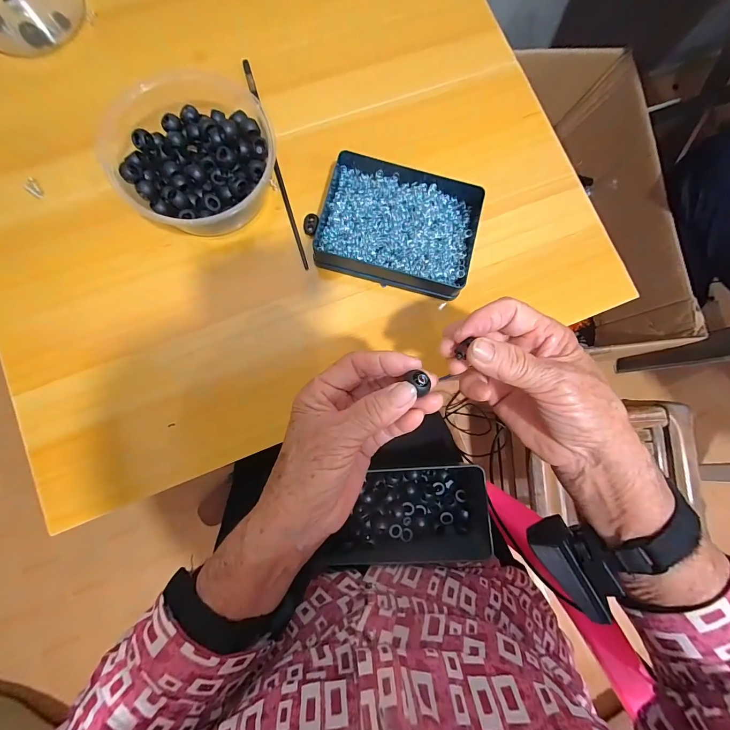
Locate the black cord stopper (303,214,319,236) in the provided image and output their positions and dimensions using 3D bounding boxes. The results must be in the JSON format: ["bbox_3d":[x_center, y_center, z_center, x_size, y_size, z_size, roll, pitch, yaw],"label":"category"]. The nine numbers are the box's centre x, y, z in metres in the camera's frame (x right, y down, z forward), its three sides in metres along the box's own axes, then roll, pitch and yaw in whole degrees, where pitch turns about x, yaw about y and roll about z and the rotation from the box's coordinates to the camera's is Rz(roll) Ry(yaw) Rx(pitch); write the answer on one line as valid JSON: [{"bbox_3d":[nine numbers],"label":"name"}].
[{"bbox_3d":[-0.054,-0.141,0.342,0.014,0.004,0.023,12,83,-3],"label":"black cord stopper"}]

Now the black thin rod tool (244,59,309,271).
[{"bbox_3d":[-0.093,-0.210,0.352,0.007,0.007,0.239,-16,83,-6],"label":"black thin rod tool"}]

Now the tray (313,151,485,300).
[{"bbox_3d":[0.034,-0.138,0.338,0.148,0.026,0.119,14,83,-3],"label":"tray"}]

